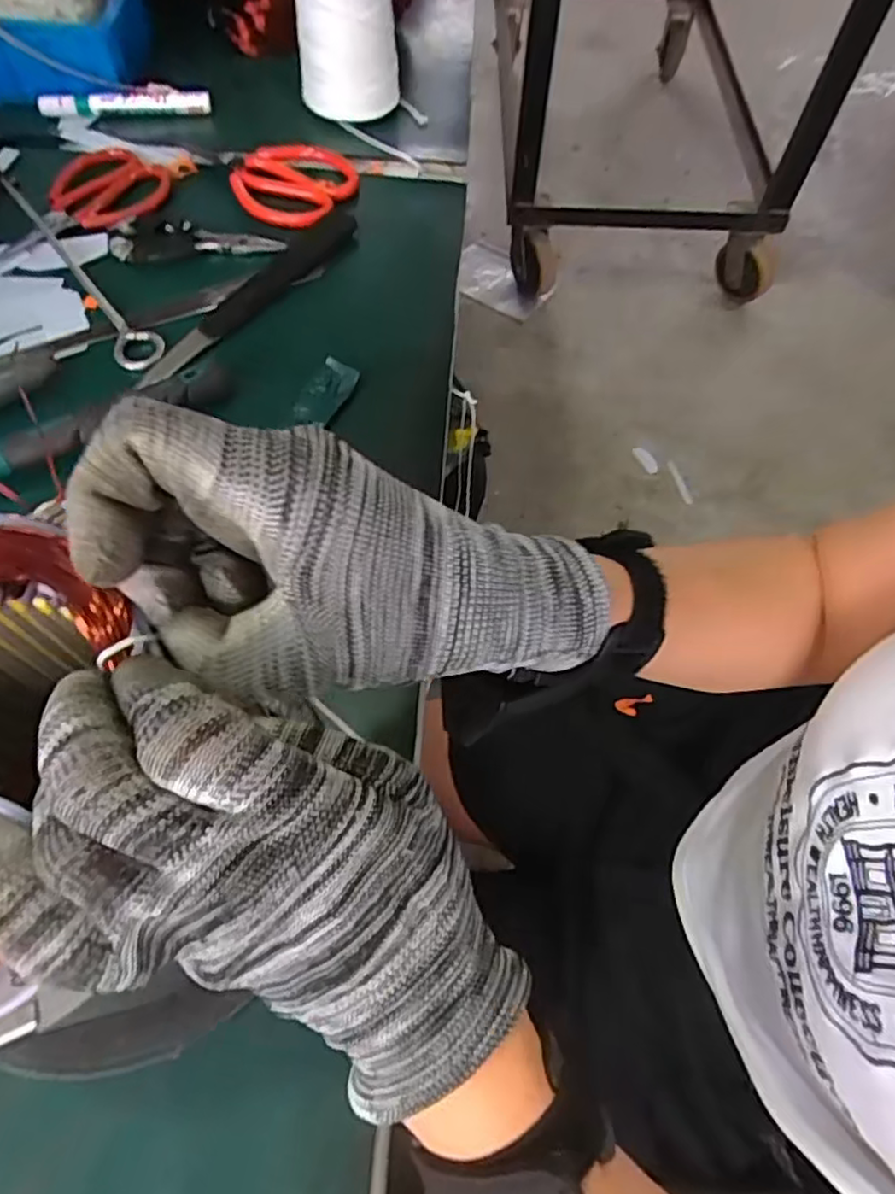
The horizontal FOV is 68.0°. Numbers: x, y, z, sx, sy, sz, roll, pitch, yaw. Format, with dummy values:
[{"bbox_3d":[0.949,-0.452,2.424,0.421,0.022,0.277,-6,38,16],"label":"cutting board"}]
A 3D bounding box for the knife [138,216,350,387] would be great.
[{"bbox_3d":[-0.142,-0.225,0.484,0.031,0.012,0.220,31,66,13],"label":"knife"}]

